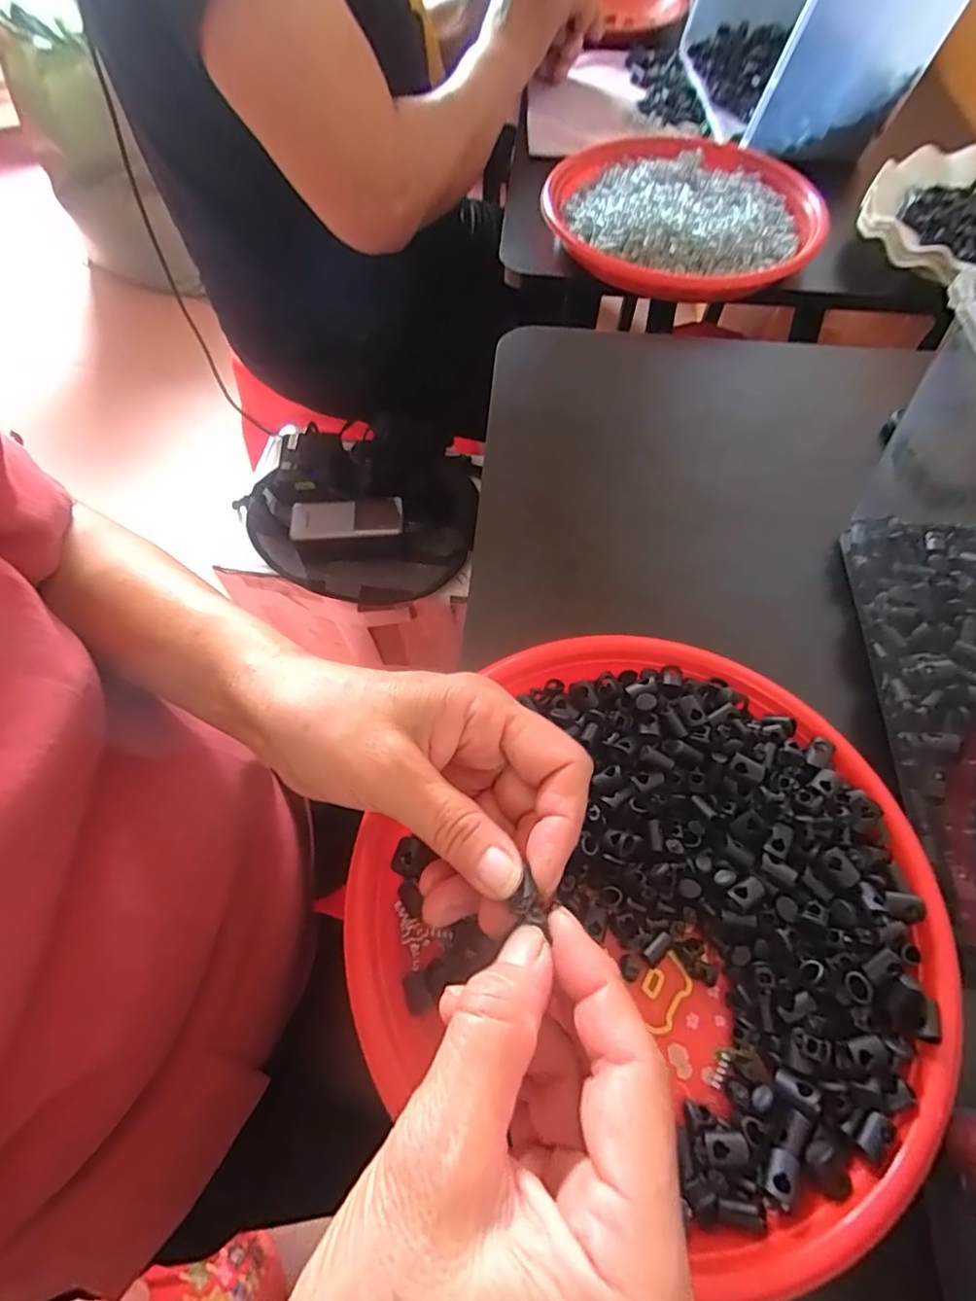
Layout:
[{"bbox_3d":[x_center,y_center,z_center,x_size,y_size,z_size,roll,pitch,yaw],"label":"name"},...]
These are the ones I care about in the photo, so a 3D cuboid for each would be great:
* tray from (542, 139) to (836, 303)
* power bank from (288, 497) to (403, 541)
[{"bbox_3d":[0.171,-0.394,0.532,0.240,0.033,0.241,0,61,-1],"label":"tray"},{"bbox_3d":[-0.164,-0.154,0.681,0.127,0.010,0.050,-4,61,-3],"label":"power bank"}]

